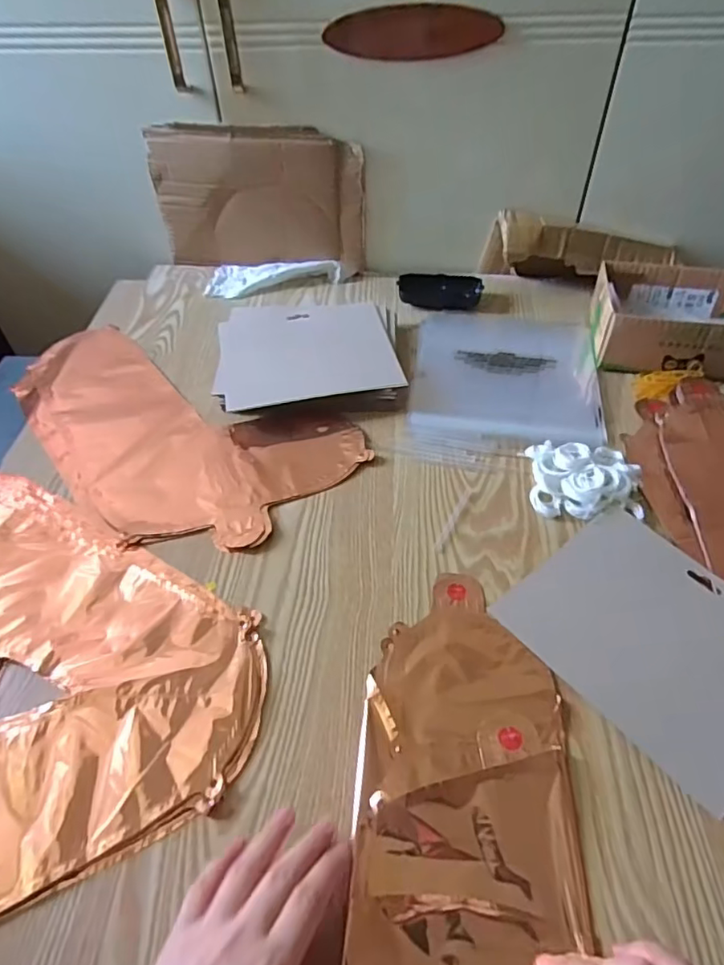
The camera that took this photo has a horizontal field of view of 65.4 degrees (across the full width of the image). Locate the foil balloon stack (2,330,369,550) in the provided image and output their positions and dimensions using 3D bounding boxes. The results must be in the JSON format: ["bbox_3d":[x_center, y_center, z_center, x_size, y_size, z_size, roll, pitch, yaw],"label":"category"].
[{"bbox_3d":[-0.224,-0.063,0.609,0.419,0.014,0.220,29,54,24],"label":"foil balloon stack"}]

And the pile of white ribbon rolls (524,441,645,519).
[{"bbox_3d":[0.209,-0.005,0.526,0.097,0.024,0.087,7,48,7],"label":"pile of white ribbon rolls"}]

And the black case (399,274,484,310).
[{"bbox_3d":[0.106,-0.260,0.767,0.111,0.026,0.065,-6,48,-5],"label":"black case"}]

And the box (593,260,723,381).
[{"bbox_3d":[0.365,-0.185,0.649,0.181,0.071,0.136,8,48,8],"label":"box"}]

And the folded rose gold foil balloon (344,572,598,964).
[{"bbox_3d":[0.068,0.187,0.374,0.135,0.014,0.278,4,48,4],"label":"folded rose gold foil balloon"}]

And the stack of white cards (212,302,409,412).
[{"bbox_3d":[-0.061,-0.149,0.654,0.203,0.035,0.165,-4,48,-3],"label":"stack of white cards"}]

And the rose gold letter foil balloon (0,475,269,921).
[{"bbox_3d":[-0.284,0.120,0.433,0.347,0.009,0.370,-22,51,-18],"label":"rose gold letter foil balloon"}]

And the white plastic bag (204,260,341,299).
[{"bbox_3d":[-0.123,-0.291,0.782,0.181,0.024,0.072,-6,48,-5],"label":"white plastic bag"}]

